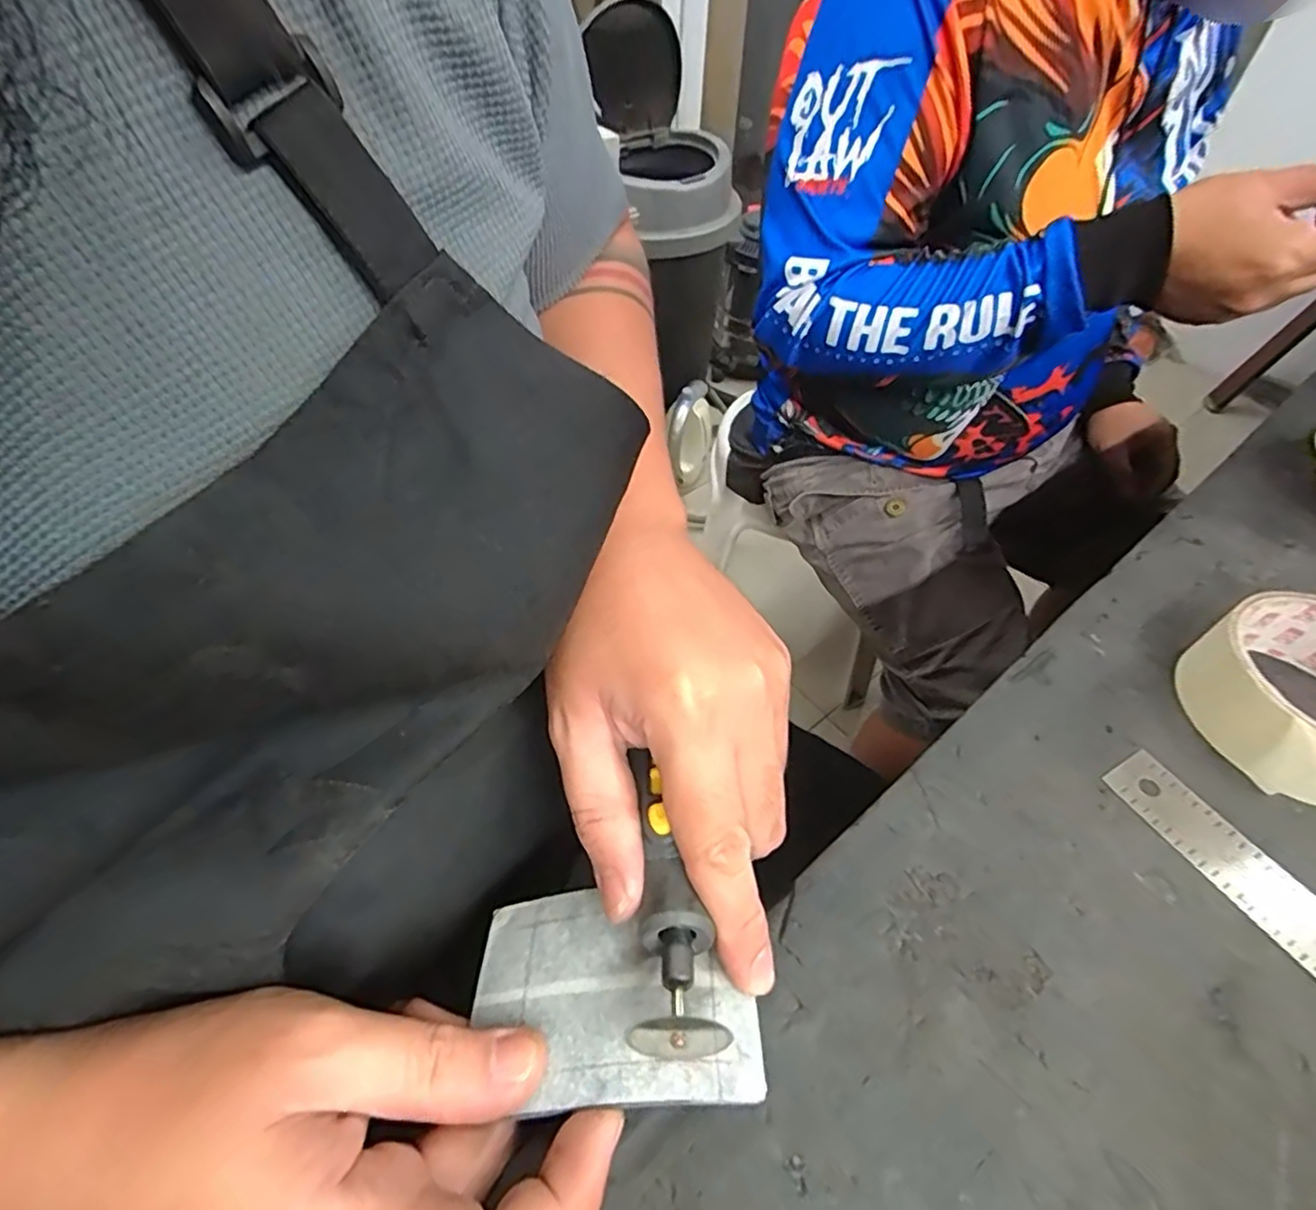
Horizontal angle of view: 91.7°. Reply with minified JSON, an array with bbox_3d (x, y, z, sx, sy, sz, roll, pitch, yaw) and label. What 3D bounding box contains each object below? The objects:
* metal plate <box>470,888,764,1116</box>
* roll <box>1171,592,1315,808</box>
[{"bbox_3d":[-0.017,0.130,0.217,0.096,0.008,0.067,-9,34,7],"label":"metal plate"},{"bbox_3d":[0.279,0.038,0.271,0.085,0.037,0.081,1,51,-1],"label":"roll"}]

